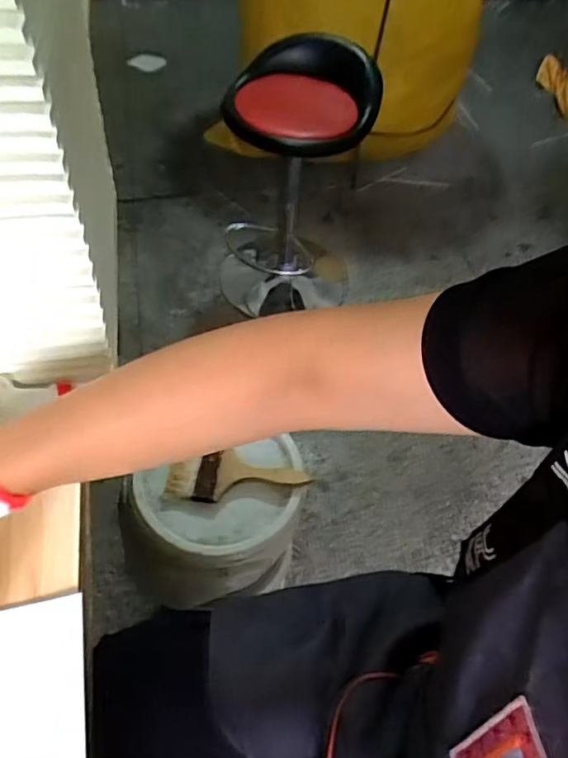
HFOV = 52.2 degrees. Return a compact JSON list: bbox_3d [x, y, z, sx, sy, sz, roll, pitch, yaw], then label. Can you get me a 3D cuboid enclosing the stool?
[{"bbox_3d":[0.022,-0.521,1.619,0.379,0.694,0.462,2,51,-2],"label":"stool"}]

